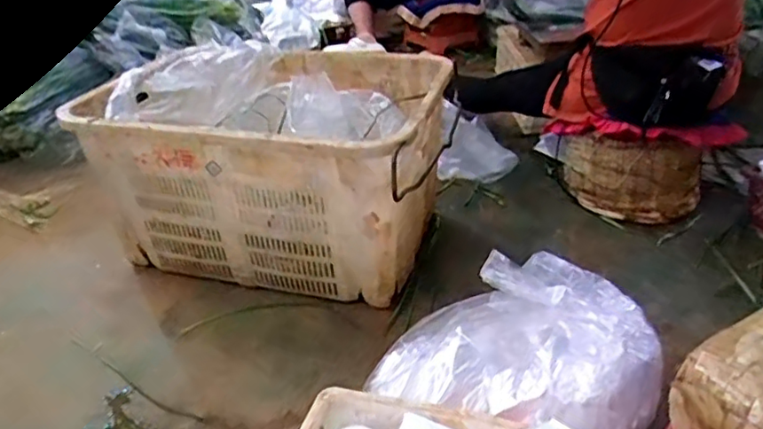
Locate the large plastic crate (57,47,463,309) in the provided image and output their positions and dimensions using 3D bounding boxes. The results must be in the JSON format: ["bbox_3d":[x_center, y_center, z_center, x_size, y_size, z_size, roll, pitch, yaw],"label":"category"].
[{"bbox_3d":[-0.218,-0.096,1.262,0.651,0.364,0.466,7,33,16],"label":"large plastic crate"}]

